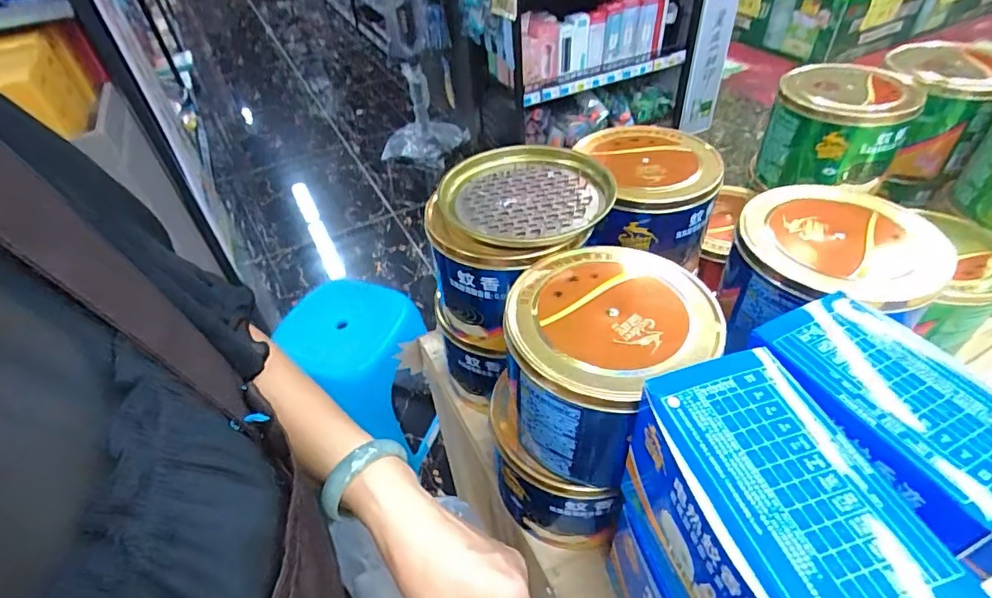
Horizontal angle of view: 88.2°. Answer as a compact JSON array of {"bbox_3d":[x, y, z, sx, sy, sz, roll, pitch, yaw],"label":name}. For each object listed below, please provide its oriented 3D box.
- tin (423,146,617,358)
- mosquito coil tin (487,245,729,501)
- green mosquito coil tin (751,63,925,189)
[{"bbox_3d":[0.024,-0.047,0.460,0.140,0.120,0.158,17,48,21],"label":"tin"},{"bbox_3d":[0.073,0.048,0.366,0.128,0.112,0.139,31,54,32],"label":"mosquito coil tin"},{"bbox_3d":[0.380,-0.185,0.581,0.131,0.110,0.119,20,49,24],"label":"green mosquito coil tin"}]

